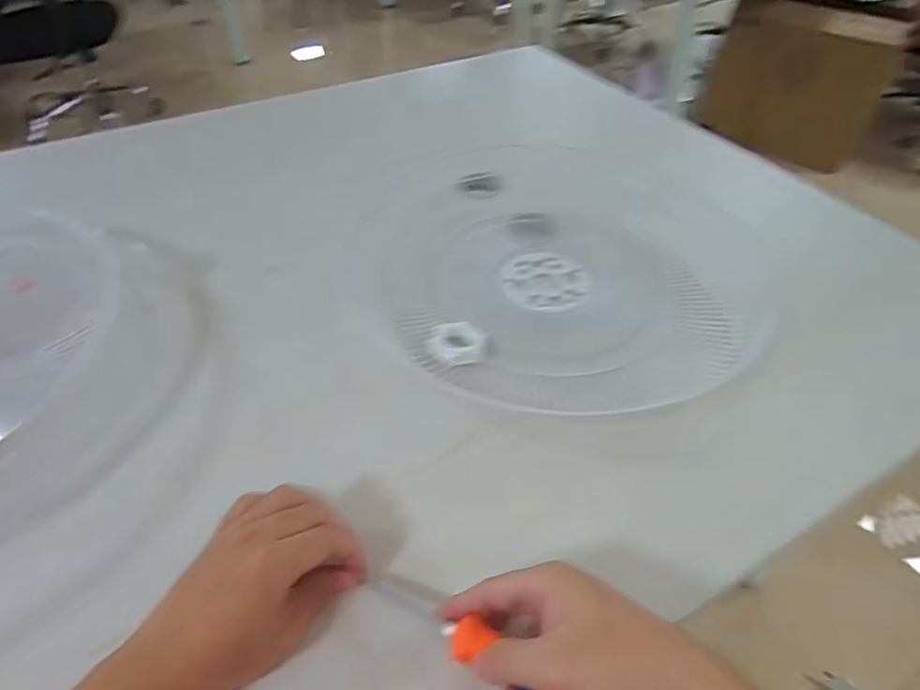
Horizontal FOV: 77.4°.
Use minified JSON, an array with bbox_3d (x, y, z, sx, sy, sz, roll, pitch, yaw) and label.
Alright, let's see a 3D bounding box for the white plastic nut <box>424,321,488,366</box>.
[{"bbox_3d":[-0.002,-0.003,0.562,0.061,0.007,0.053,35,54,29],"label":"white plastic nut"}]

